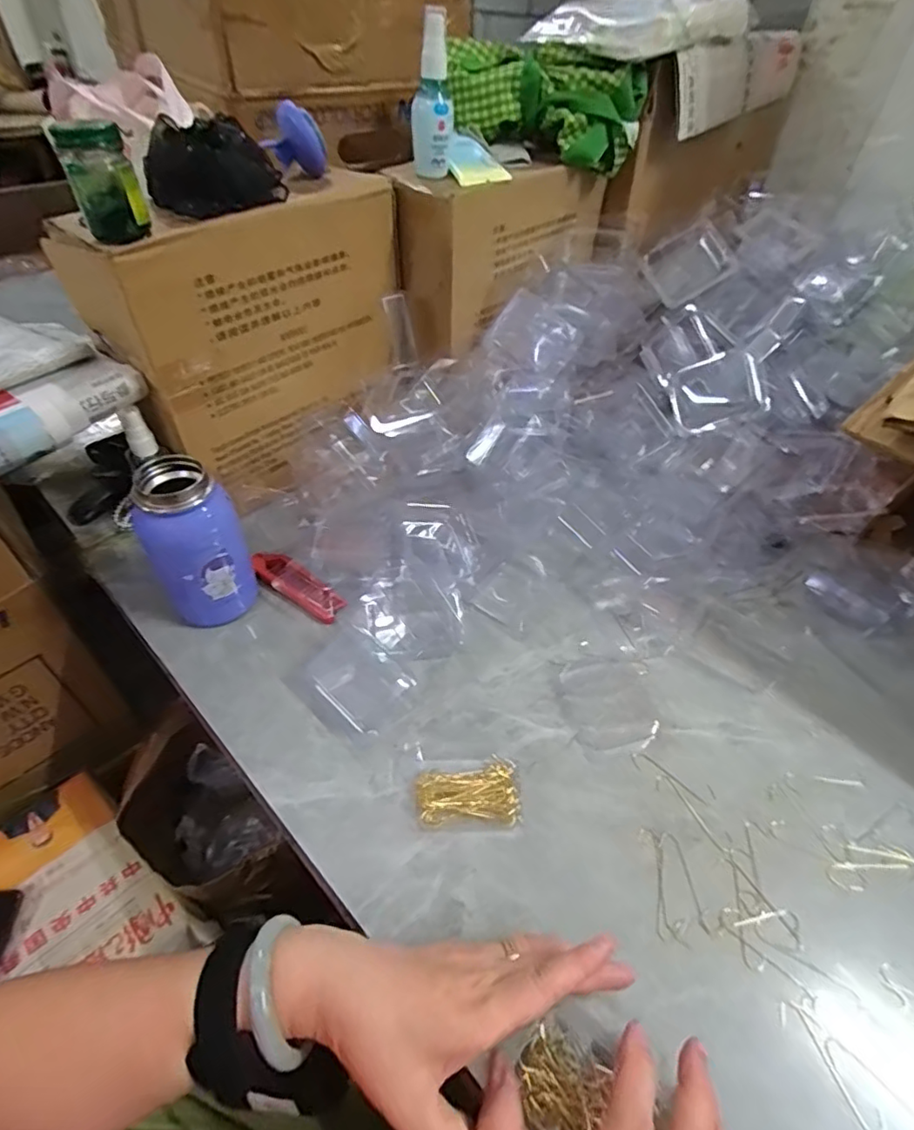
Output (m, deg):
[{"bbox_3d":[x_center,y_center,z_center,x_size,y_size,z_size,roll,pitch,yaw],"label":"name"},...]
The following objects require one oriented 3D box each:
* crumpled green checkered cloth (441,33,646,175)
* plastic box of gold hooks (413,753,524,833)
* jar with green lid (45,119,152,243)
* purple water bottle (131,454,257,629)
[{"bbox_3d":[0.091,-0.490,0.607,0.203,0.086,0.078,17,47,12],"label":"crumpled green checkered cloth"},{"bbox_3d":[0.008,0.162,0.401,0.073,0.017,0.050,-2,46,-6],"label":"plastic box of gold hooks"},{"bbox_3d":[-0.242,-0.263,0.389,0.041,0.063,0.046,-21,51,-23],"label":"jar with green lid"},{"bbox_3d":[-0.216,-0.013,0.475,0.073,0.140,0.061,-21,51,-23],"label":"purple water bottle"}]

